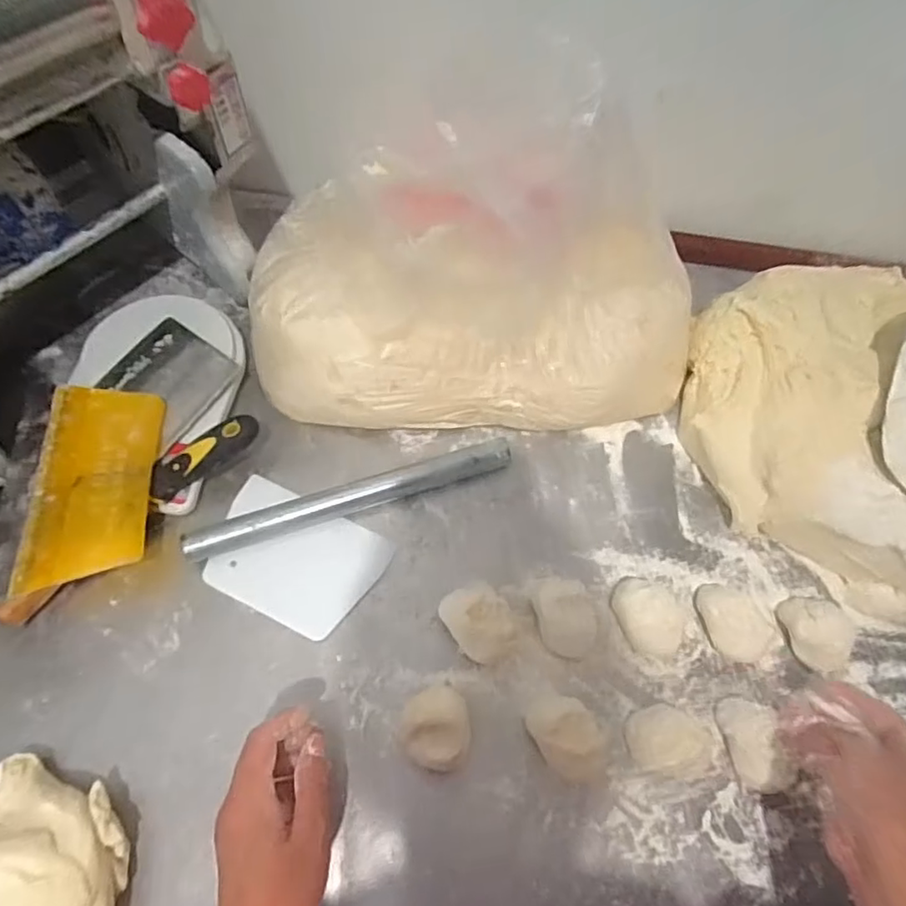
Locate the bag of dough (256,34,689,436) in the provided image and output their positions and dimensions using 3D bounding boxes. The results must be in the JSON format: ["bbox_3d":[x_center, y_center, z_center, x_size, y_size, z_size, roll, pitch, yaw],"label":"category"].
[{"bbox_3d":[0.025,-0.174,0.548,0.408,0.227,0.236,-1,63,-4],"label":"bag of dough"}]

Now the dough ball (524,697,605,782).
[{"bbox_3d":[0.088,0.215,0.458,0.045,0.038,0.061,-31,69,-17],"label":"dough ball"}]

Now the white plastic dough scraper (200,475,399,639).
[{"bbox_3d":[-0.141,0.091,0.526,0.146,0.006,0.104,26,65,10],"label":"white plastic dough scraper"}]

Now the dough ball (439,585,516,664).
[{"bbox_3d":[0.021,0.138,0.492,0.051,0.040,0.061,-19,66,-12],"label":"dough ball"}]

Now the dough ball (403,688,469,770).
[{"bbox_3d":[-0.012,0.204,0.449,0.047,0.048,0.055,11,63,3],"label":"dough ball"}]

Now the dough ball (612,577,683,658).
[{"bbox_3d":[0.164,0.134,0.506,0.046,0.038,0.067,-24,67,-14],"label":"dough ball"}]

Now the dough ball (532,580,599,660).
[{"bbox_3d":[0.095,0.137,0.497,0.043,0.044,0.059,-11,64,-9],"label":"dough ball"}]

